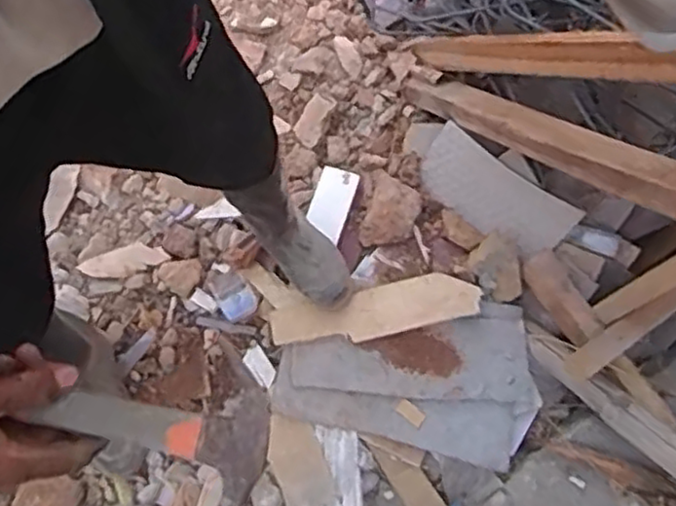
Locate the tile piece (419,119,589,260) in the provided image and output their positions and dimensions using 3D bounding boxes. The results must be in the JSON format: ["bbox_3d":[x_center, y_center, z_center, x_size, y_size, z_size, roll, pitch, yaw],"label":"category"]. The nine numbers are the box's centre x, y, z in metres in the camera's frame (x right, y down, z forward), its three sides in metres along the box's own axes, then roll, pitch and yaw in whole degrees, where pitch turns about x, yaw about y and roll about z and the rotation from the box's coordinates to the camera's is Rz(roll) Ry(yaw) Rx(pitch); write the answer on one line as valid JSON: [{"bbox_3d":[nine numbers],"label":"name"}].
[{"bbox_3d":[0.275,-0.103,1.276,0.296,0.022,0.129,40,111,22],"label":"tile piece"}]

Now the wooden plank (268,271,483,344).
[{"bbox_3d":[0.064,0.095,1.221,0.355,0.018,0.098,-9,70,-4],"label":"wooden plank"}]

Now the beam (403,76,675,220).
[{"bbox_3d":[0.318,-0.185,1.120,0.081,0.056,0.695,-32,35,-11],"label":"beam"}]

